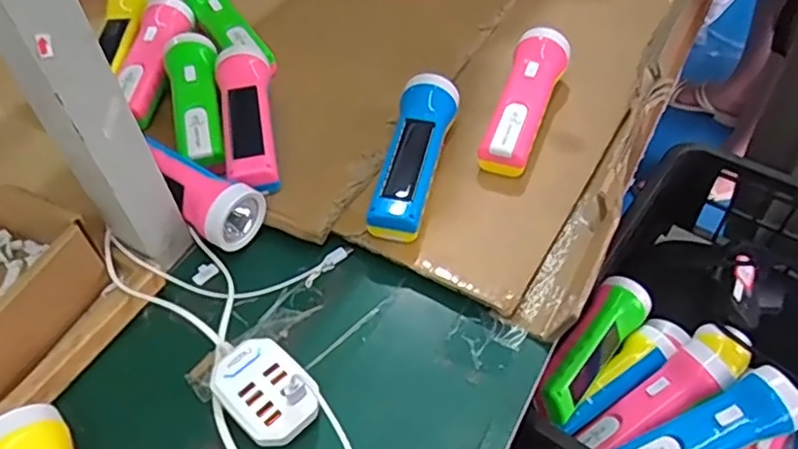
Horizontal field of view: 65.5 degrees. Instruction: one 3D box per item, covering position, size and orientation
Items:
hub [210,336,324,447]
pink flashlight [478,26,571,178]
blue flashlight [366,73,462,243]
[{"bbox_3d":[-0.090,0.116,0.425,0.052,0.026,0.076,-38,60,-25],"label":"hub"},{"bbox_3d":[0.120,-0.115,0.583,0.049,0.051,0.166,15,53,13],"label":"pink flashlight"},{"bbox_3d":[0.012,-0.058,0.540,0.051,0.053,0.166,10,51,14],"label":"blue flashlight"}]

